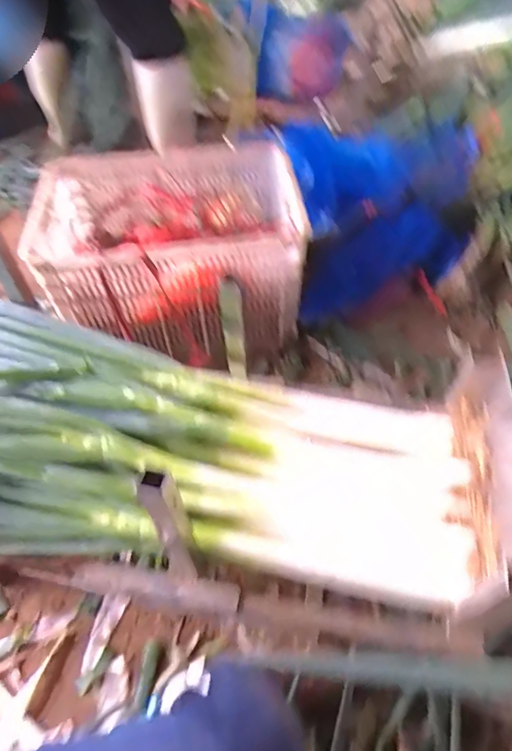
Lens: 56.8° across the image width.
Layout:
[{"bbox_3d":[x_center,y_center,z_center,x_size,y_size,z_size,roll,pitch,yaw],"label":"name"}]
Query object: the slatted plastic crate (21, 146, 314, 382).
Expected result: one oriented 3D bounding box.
[{"bbox_3d":[-0.182,-0.283,1.070,0.527,0.296,0.393,-4,52,-3],"label":"slatted plastic crate"}]

